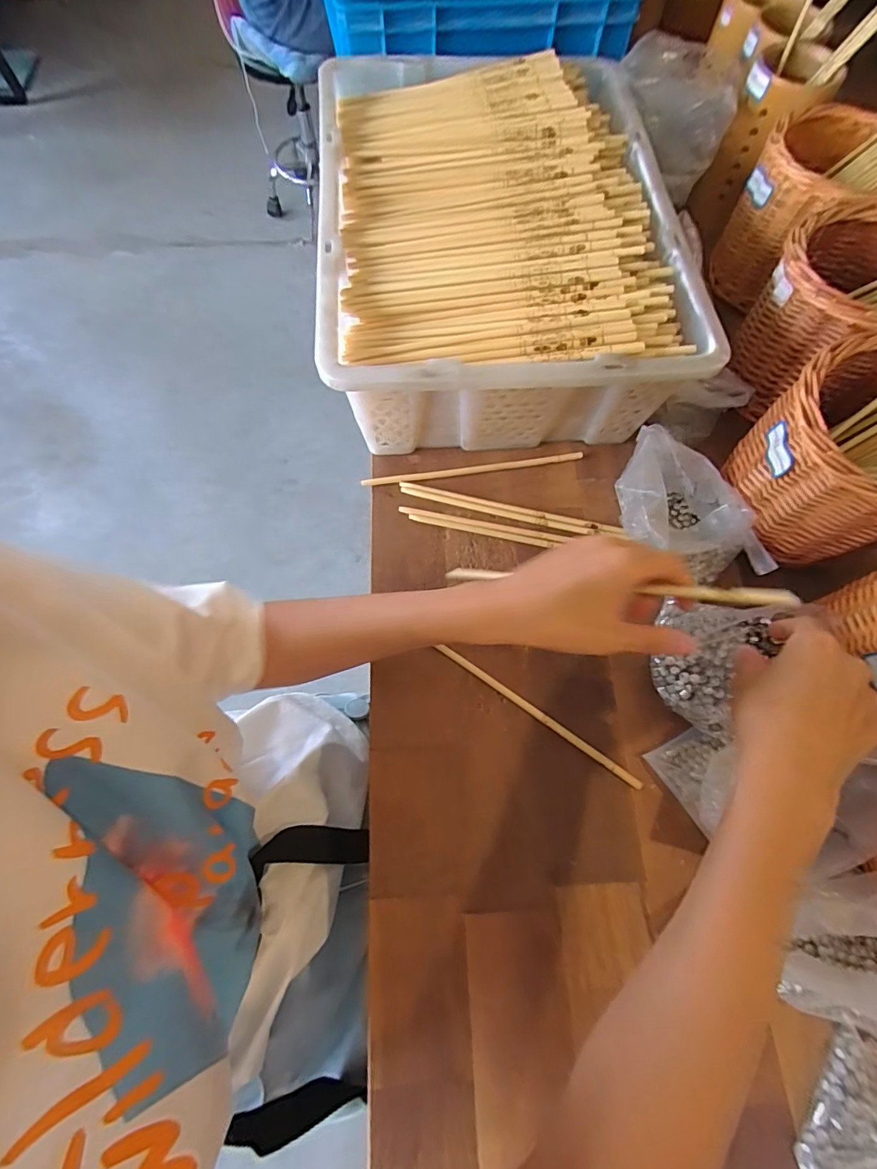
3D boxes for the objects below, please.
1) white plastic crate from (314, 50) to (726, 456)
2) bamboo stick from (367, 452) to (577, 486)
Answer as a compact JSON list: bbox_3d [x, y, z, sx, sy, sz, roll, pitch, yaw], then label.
[{"bbox_3d":[0.058,-0.372,0.540,0.347,0.150,0.483,-4,69,-2],"label":"white plastic crate"},{"bbox_3d":[0.039,-0.124,0.512,0.238,0.007,0.009,-9,70,-4],"label":"bamboo stick"}]

